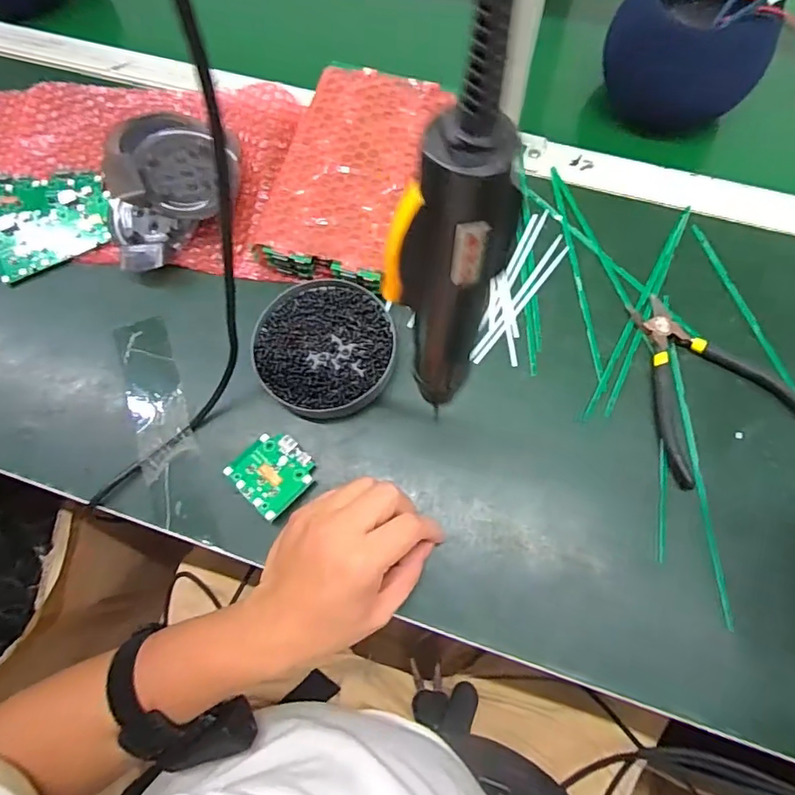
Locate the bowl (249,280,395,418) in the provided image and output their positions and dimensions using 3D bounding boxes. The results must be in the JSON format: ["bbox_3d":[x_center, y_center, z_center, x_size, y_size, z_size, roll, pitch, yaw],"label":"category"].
[{"bbox_3d":[-0.059,-0.040,0.428,0.110,0.022,0.114,-1,72,2],"label":"bowl"}]

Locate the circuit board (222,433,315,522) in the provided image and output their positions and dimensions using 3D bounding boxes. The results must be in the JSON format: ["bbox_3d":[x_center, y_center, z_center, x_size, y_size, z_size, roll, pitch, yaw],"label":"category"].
[{"bbox_3d":[-0.095,0.056,0.400,0.057,0.008,0.053,40,78,14],"label":"circuit board"}]

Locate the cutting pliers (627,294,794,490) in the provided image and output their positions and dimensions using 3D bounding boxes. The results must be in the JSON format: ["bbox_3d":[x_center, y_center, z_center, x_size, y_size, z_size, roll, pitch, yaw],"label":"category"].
[{"bbox_3d":[0.230,-0.017,0.409,0.115,0.011,0.138,-28,73,-7],"label":"cutting pliers"}]

